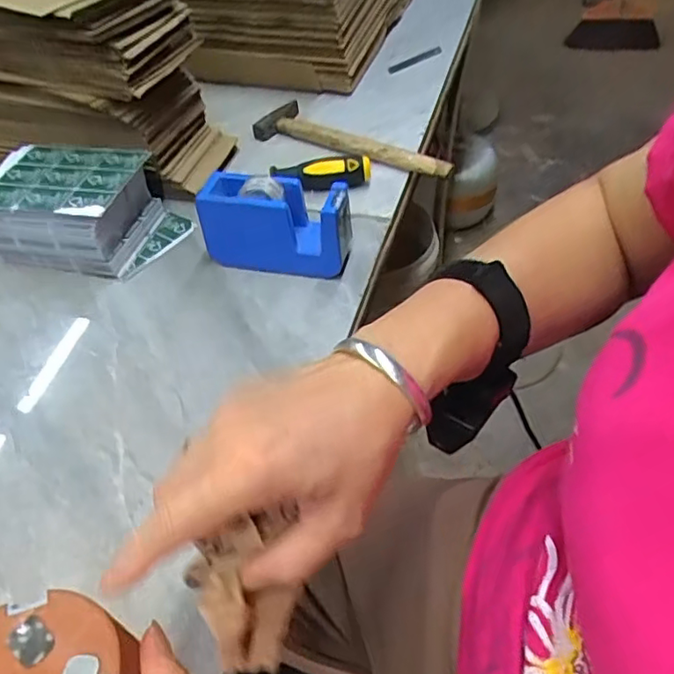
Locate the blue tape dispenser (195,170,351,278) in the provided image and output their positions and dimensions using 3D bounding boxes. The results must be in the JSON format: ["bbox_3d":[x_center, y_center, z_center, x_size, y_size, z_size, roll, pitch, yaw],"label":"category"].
[{"bbox_3d":[-0.054,-0.101,0.537,0.135,0.079,0.051,8,49,11],"label":"blue tape dispenser"}]

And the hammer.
[{"bbox_3d":[0.023,-0.228,0.677,0.237,0.021,0.069,20,53,20],"label":"hammer"}]

